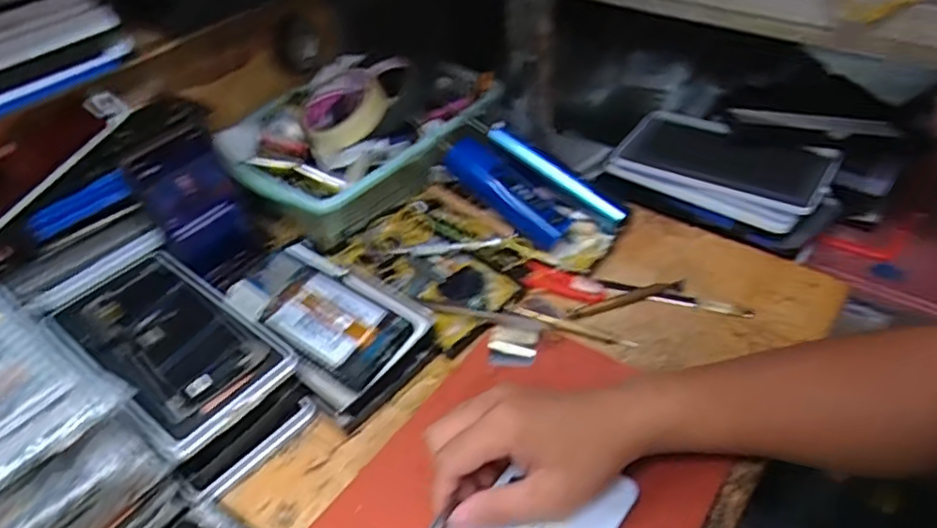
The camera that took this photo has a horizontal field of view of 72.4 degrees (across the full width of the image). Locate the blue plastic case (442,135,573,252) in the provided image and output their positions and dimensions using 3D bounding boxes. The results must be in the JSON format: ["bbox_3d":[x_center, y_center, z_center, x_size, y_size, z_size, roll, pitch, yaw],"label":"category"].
[{"bbox_3d":[0.036,-0.069,0.590,0.134,0.039,0.041,41,56,12],"label":"blue plastic case"}]

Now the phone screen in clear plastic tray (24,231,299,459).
[{"bbox_3d":[-0.224,0.053,0.474,0.184,0.027,0.103,28,52,30],"label":"phone screen in clear plastic tray"}]

